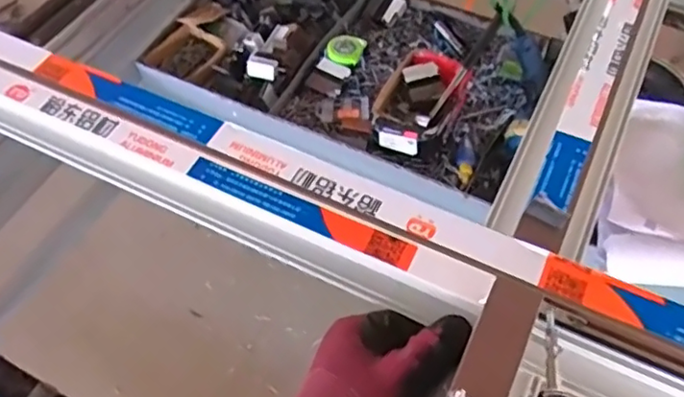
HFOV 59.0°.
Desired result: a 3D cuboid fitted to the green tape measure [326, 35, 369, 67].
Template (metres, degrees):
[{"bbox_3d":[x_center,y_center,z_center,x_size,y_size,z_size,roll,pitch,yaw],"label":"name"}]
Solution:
[{"bbox_3d":[0.006,-0.274,1.137,0.062,0.030,0.073,21,60,14],"label":"green tape measure"}]

